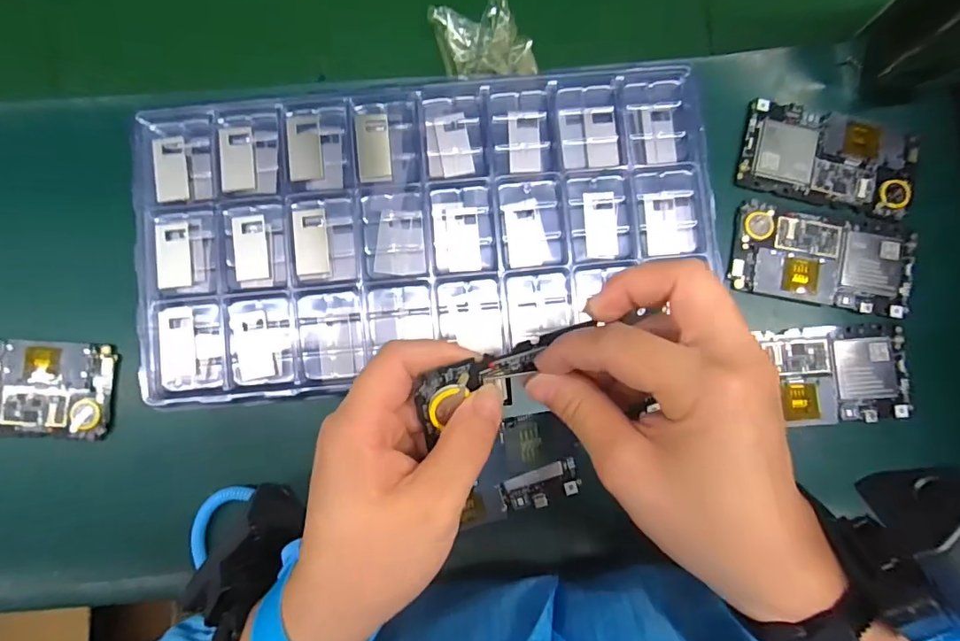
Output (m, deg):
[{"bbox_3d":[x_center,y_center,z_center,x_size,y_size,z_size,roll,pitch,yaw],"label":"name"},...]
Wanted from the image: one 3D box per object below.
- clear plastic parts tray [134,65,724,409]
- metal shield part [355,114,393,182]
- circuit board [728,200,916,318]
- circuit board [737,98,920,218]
[{"bbox_3d":[-0.036,-0.067,0.348,0.381,0.019,0.195,-8,87,-2],"label":"clear plastic parts tray"},{"bbox_3d":[-0.073,-0.119,0.353,0.022,0.004,0.046,-4,92,-10],"label":"metal shield part"},{"bbox_3d":[0.243,-0.043,0.363,0.123,0.013,0.063,12,87,0],"label":"circuit board"},{"bbox_3d":[0.252,-0.118,0.368,0.121,0.013,0.065,14,87,0],"label":"circuit board"}]

